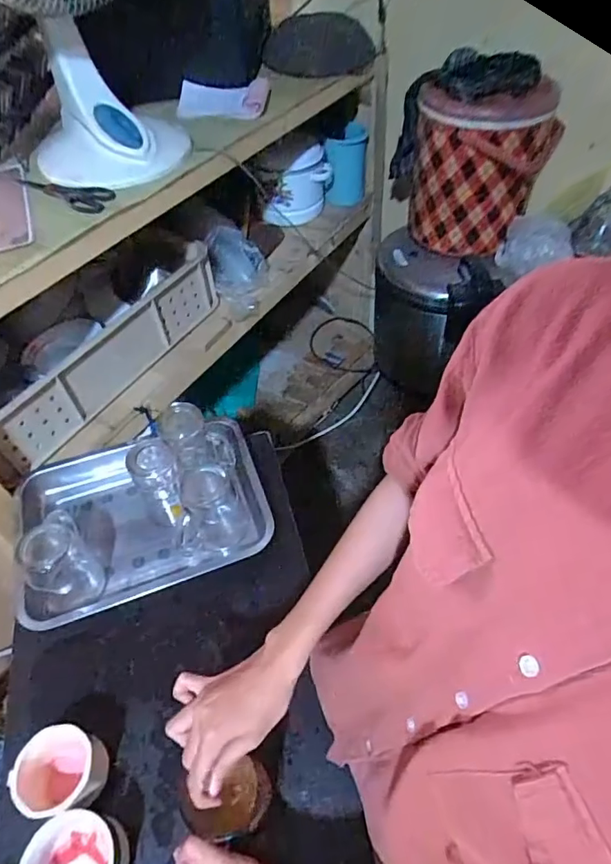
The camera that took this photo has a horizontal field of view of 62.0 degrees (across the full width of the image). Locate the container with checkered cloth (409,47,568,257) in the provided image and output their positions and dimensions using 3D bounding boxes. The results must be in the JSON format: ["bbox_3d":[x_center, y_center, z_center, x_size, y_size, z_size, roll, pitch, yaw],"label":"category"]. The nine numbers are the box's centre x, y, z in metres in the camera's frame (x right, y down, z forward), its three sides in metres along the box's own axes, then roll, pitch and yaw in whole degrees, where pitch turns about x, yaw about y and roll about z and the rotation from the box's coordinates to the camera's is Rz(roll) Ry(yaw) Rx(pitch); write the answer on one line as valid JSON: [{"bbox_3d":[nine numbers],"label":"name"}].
[{"bbox_3d":[0.404,-0.646,1.193,0.295,0.325,0.289,12,54,11],"label":"container with checkered cloth"}]

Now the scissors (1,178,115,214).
[{"bbox_3d":[-0.421,-0.401,0.830,0.259,0.016,0.056,22,56,18],"label":"scissors"}]

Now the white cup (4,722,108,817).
[{"bbox_3d":[-0.258,0.354,0.533,0.087,0.066,0.075,8,53,8],"label":"white cup"}]

